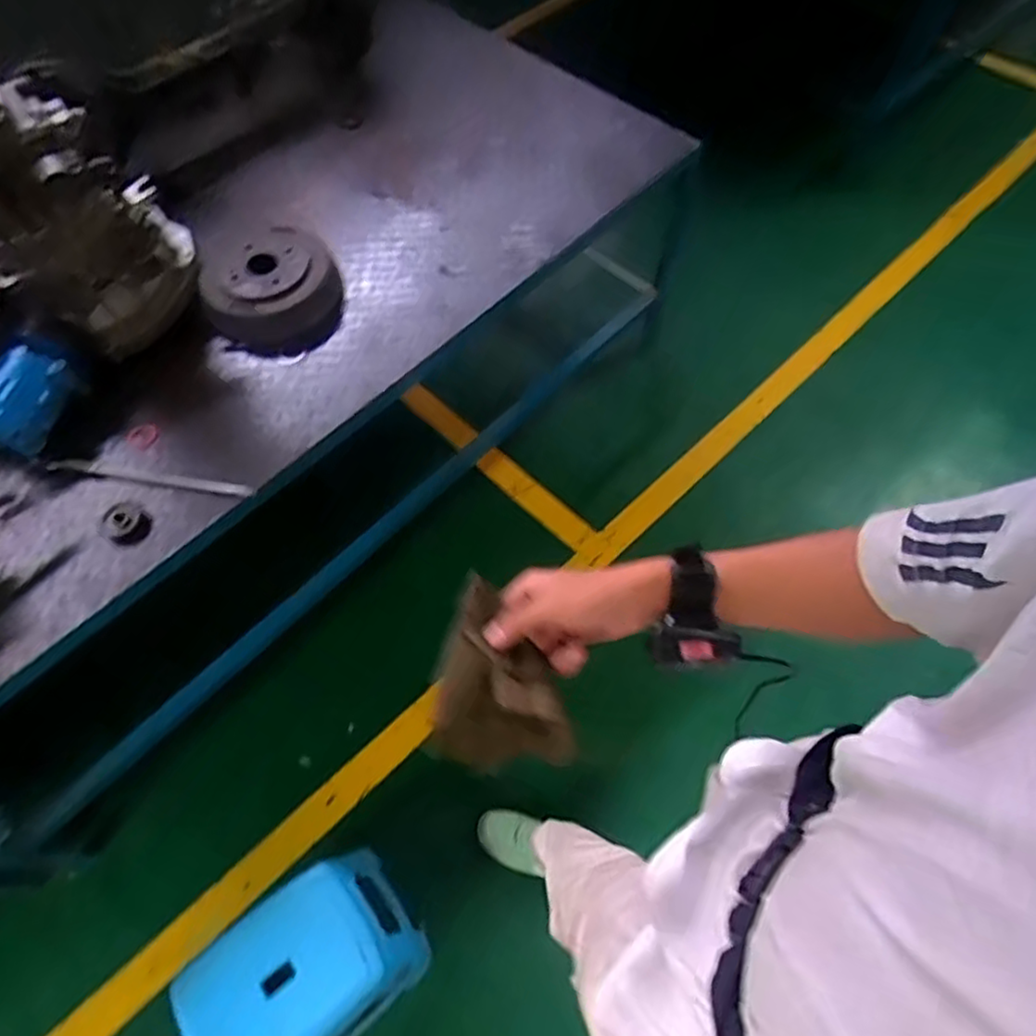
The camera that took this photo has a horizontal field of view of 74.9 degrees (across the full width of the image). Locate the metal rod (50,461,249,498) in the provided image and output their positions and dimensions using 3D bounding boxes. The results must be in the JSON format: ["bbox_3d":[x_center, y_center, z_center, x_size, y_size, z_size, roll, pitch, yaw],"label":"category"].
[{"bbox_3d":[-0.607,-0.068,1.116,0.358,0.012,0.023,10,64,4],"label":"metal rod"}]

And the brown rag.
[{"bbox_3d":[-0.004,0.128,0.554,0.110,0.055,0.139,8,64,3],"label":"brown rag"}]

